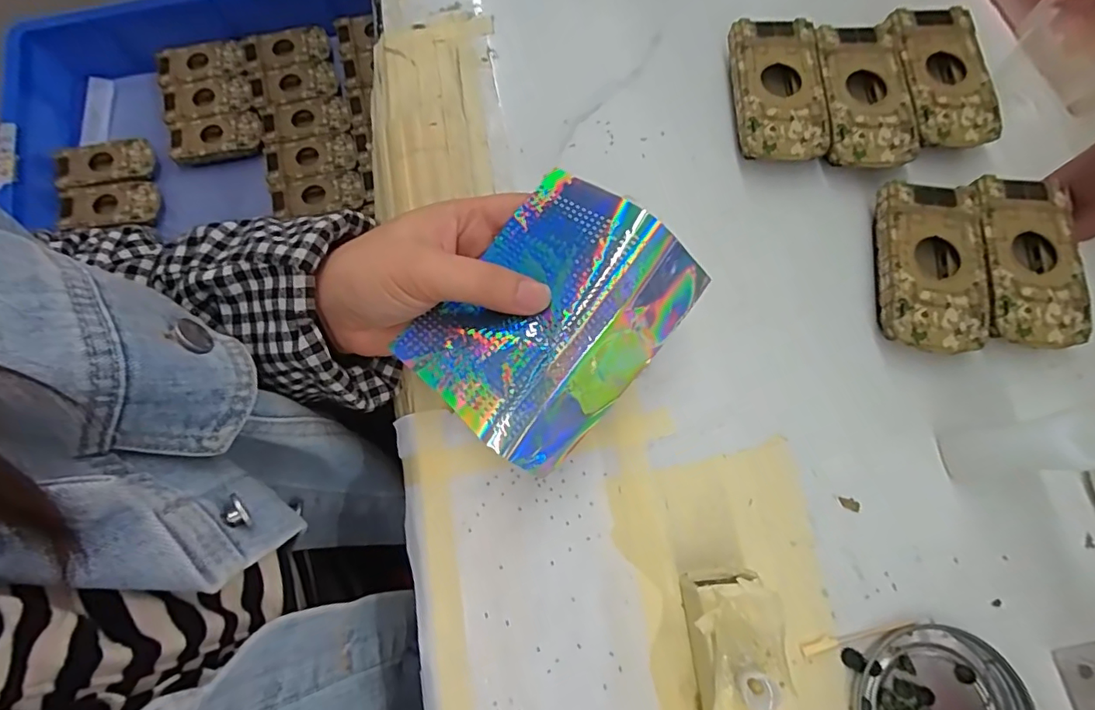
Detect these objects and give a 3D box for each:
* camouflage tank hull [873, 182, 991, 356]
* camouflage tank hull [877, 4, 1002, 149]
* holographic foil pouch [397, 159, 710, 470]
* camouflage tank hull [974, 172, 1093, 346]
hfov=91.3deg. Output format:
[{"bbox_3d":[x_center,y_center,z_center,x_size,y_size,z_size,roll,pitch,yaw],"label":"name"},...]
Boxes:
[{"bbox_3d":[0.209,-0.046,0.297,0.052,0.020,0.094,6,74,3],"label":"camouflage tank hull"},{"bbox_3d":[0.241,-0.169,0.334,0.056,0.022,0.092,-6,74,-1],"label":"camouflage tank hull"},{"bbox_3d":[0.002,-0.018,0.247,0.092,0.023,0.123,38,78,11],"label":"holographic foil pouch"},{"bbox_3d":[0.263,-0.050,0.300,0.051,0.023,0.096,4,74,2],"label":"camouflage tank hull"}]

